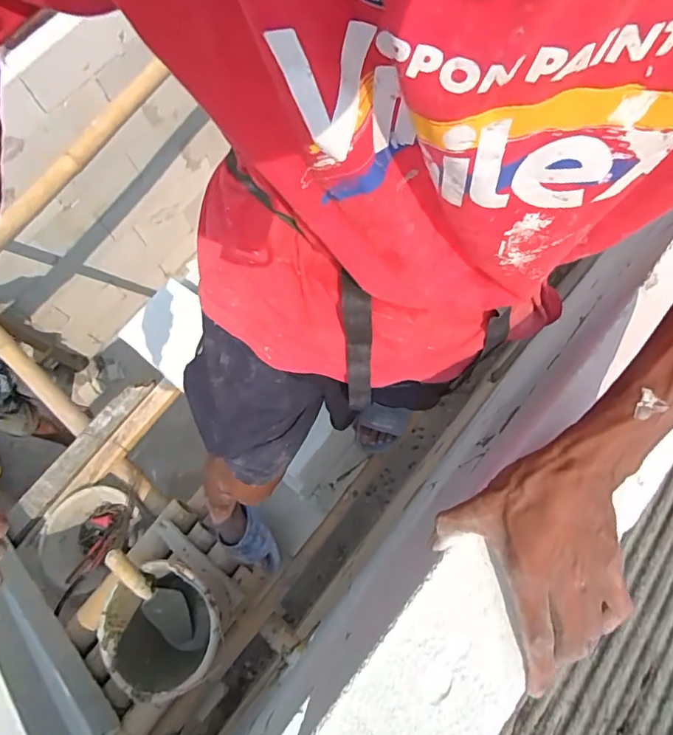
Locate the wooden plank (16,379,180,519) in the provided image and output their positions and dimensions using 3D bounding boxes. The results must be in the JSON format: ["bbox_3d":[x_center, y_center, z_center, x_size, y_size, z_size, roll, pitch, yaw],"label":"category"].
[{"bbox_3d":[-0.643,0.209,1.367,0.127,0.053,0.470,37,78,12],"label":"wooden plank"}]

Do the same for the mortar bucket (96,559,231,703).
[{"bbox_3d":[-0.340,0.523,1.031,0.234,0.198,0.230,-1,73,2],"label":"mortar bucket"}]

